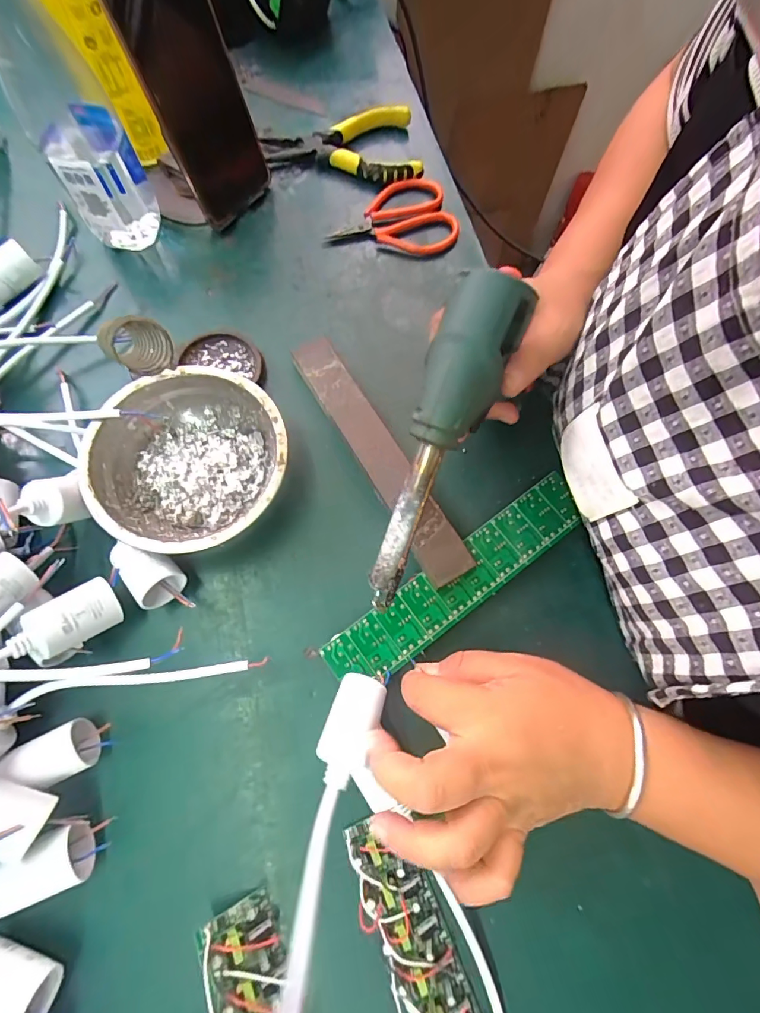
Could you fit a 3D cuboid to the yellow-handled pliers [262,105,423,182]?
[{"bbox_3d":[-0.036,-0.324,0.399,0.138,0.026,0.071,-6,70,-5],"label":"yellow-handled pliers"}]

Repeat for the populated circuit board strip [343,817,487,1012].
[{"bbox_3d":[0.038,0.274,0.228,0.040,0.026,0.204,-21,72,-10],"label":"populated circuit board strip"}]

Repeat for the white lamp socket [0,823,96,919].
[{"bbox_3d":[-0.177,0.187,0.226,0.047,0.024,0.029,-18,72,-9],"label":"white lamp socket"}]

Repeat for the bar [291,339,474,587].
[{"bbox_3d":[-0.004,-0.040,0.314,0.030,0.017,0.208,-27,73,-12],"label":"bar"}]

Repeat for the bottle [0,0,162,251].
[{"bbox_3d":[-0.217,-0.278,0.302,0.062,0.202,0.063,-27,73,-12],"label":"bottle"}]

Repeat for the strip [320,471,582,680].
[{"bbox_3d":[0.054,0.047,0.292,0.197,0.004,0.037,-35,75,-11],"label":"strip"}]

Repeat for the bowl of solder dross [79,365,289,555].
[{"bbox_3d":[-0.127,-0.028,0.303,0.123,0.042,0.123,1,70,-2],"label":"bowl of solder dross"}]

